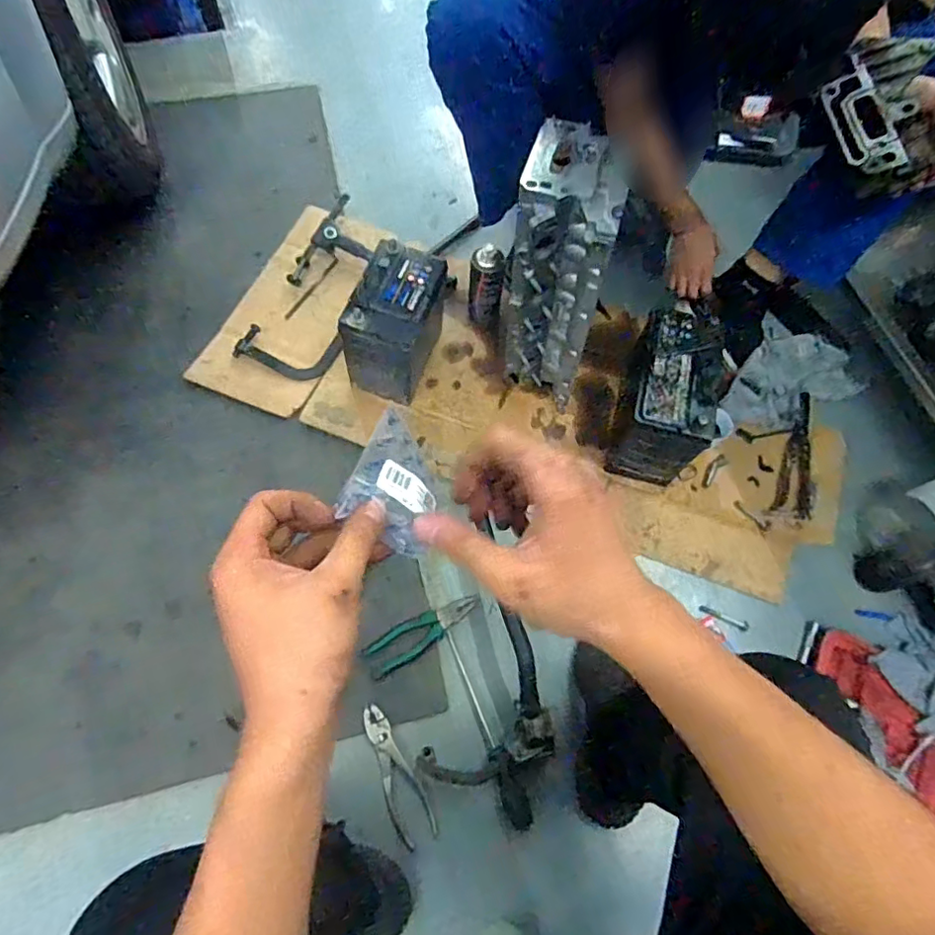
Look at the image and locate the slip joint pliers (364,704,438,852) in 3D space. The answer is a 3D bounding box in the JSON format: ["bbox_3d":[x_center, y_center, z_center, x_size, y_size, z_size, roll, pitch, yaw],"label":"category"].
[{"bbox_3d":[-0.106,0.449,0.833,0.056,0.025,0.196,-23,69,-12],"label":"slip joint pliers"}]

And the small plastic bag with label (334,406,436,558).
[{"bbox_3d":[-0.045,0.007,0.363,0.057,0.027,0.073,39,45,-30],"label":"small plastic bag with label"}]

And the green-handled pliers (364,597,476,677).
[{"bbox_3d":[-0.069,0.259,0.896,0.191,0.022,0.055,-28,70,-14],"label":"green-handled pliers"}]

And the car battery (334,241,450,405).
[{"bbox_3d":[-0.127,-0.255,1.017,0.129,0.188,0.204,18,67,6],"label":"car battery"}]

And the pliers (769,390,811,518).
[{"bbox_3d":[0.627,-0.024,1.061,0.065,0.031,0.239,20,67,7],"label":"pliers"}]

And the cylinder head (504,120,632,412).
[{"bbox_3d":[0.134,-0.294,0.901,0.140,0.405,0.175,4,66,0],"label":"cylinder head"}]

